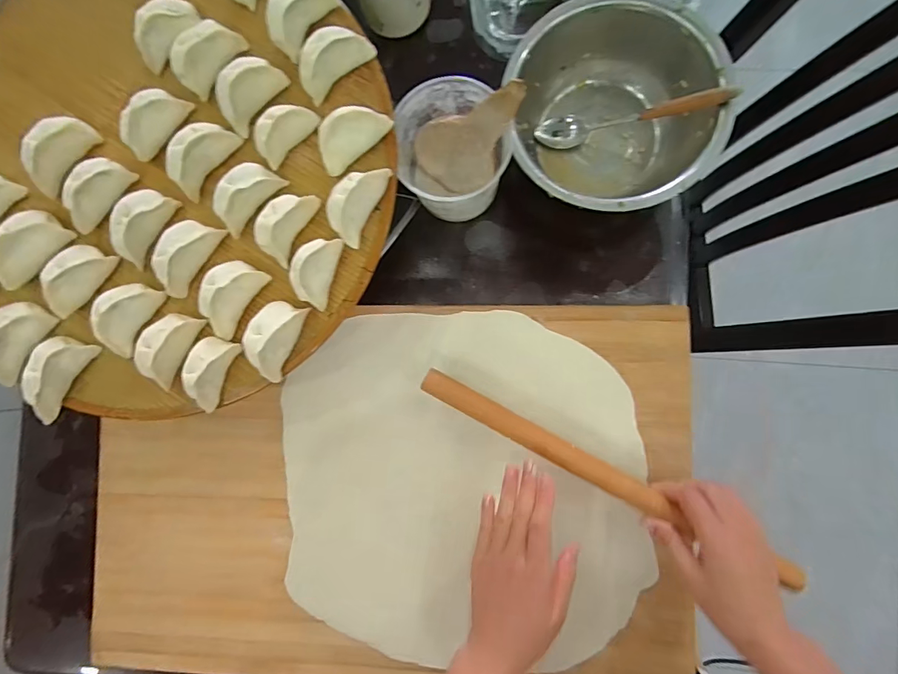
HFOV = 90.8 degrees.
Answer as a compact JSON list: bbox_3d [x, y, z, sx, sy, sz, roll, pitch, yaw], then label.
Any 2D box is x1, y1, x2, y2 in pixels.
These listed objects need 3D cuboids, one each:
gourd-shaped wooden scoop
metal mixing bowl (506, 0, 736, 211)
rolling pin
[{"bbox_3d":[0.022,-0.200,0.433,0.078,0.159,0.055,-6,87,-17],"label":"gourd-shaped wooden scoop"},{"bbox_3d":[0.164,-0.223,0.461,0.191,0.089,0.204,0,88,5],"label":"metal mixing bowl"},{"bbox_3d":[0.148,0.131,0.415,0.386,0.020,0.023,28,90,4],"label":"rolling pin"}]

